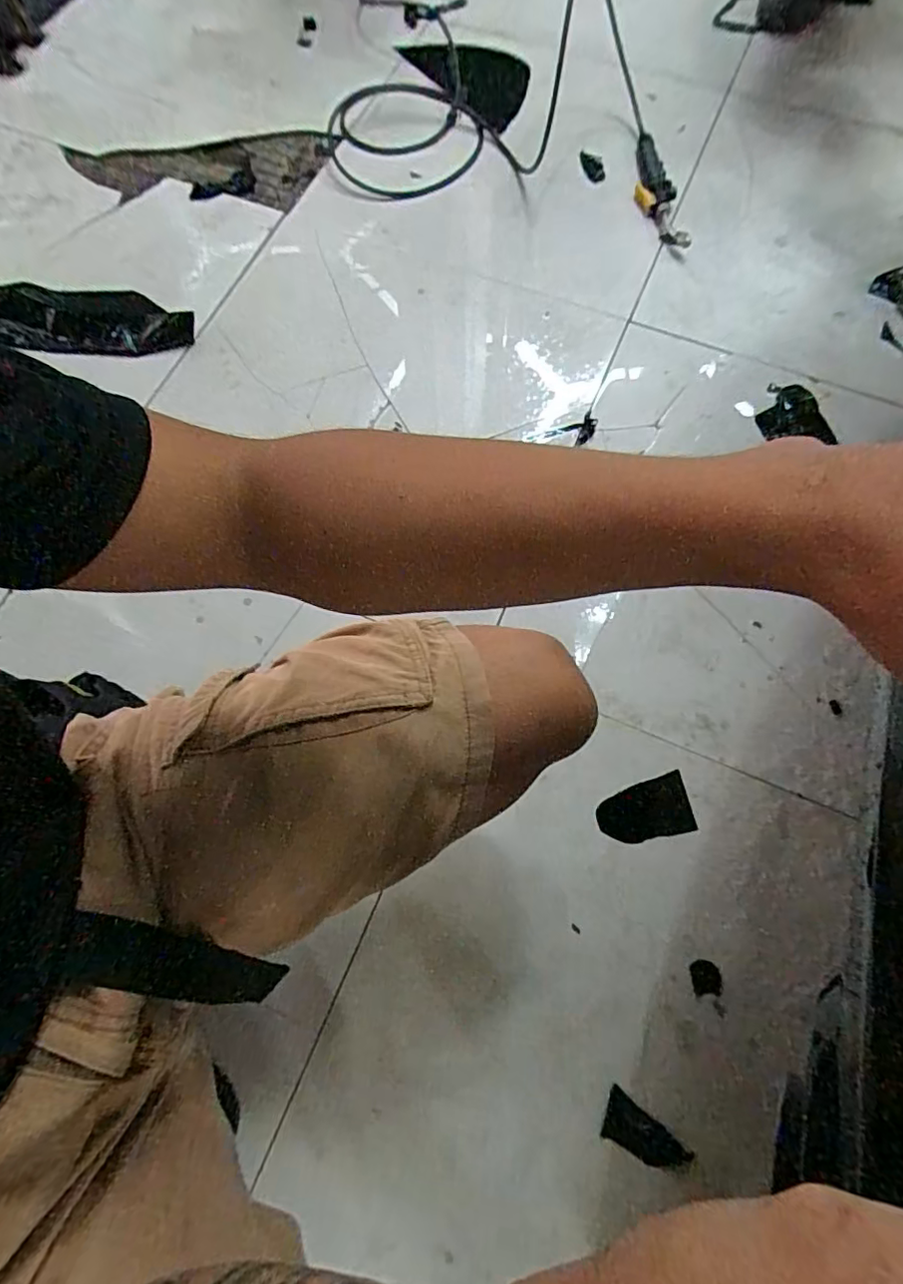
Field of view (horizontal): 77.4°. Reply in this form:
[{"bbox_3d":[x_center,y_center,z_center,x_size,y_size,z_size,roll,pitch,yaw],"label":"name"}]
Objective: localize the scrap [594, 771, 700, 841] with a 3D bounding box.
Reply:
[{"bbox_3d":[0.220,0.193,0.646,0.106,0.004,0.064,-11,72,-2],"label":"scrap"}]

